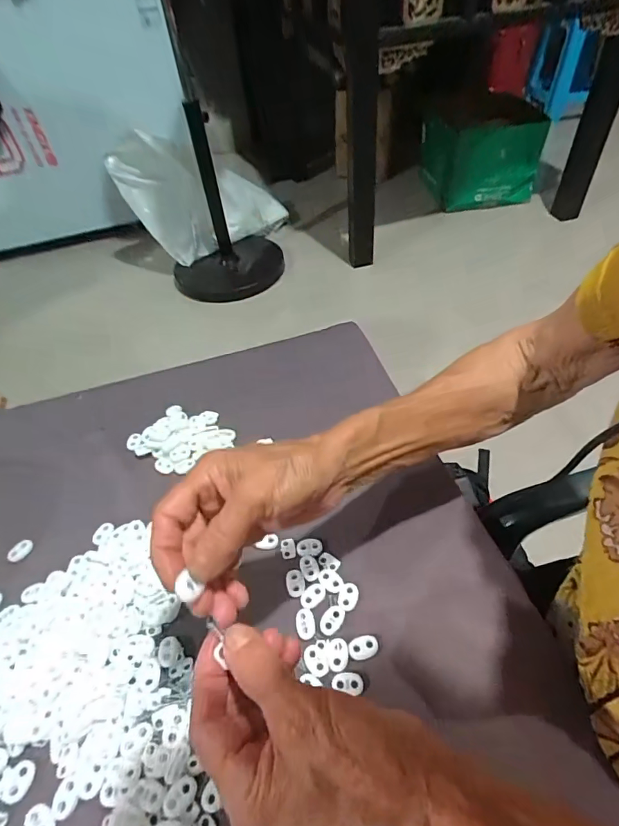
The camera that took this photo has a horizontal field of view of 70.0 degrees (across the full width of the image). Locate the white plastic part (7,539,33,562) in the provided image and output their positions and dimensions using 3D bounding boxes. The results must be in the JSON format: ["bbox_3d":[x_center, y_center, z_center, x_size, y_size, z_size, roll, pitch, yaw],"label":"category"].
[{"bbox_3d":[-0.273,0.130,0.418,0.015,0.006,0.023,21,53,23],"label":"white plastic part"}]

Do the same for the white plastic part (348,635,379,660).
[{"bbox_3d":[0.041,0.177,0.335,0.023,0.004,0.015,-11,48,-5],"label":"white plastic part"}]

